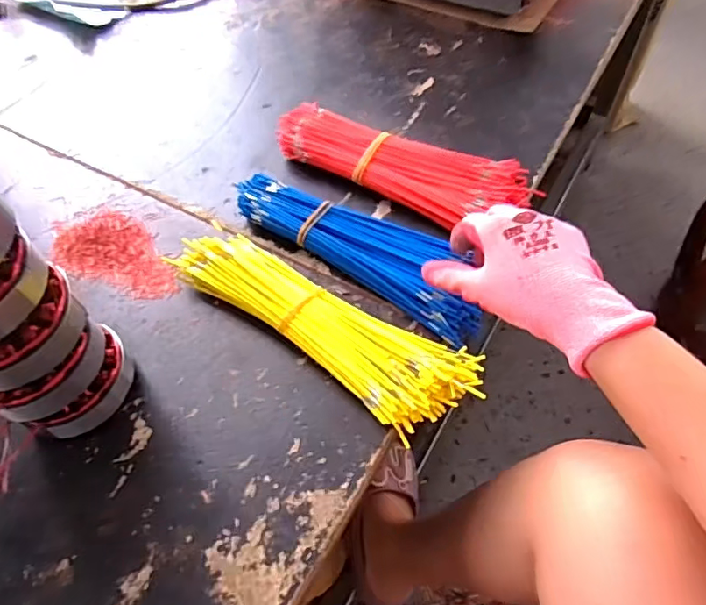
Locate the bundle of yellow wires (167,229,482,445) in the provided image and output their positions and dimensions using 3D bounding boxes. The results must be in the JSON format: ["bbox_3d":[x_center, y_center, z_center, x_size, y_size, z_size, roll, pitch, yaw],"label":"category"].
[{"bbox_3d":[-0.026,0.010,0.445,0.262,0.034,0.080,32,63,22],"label":"bundle of yellow wires"}]

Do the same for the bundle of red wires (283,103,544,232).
[{"bbox_3d":[0.046,-0.141,0.544,0.252,0.034,0.093,29,62,20],"label":"bundle of red wires"}]

